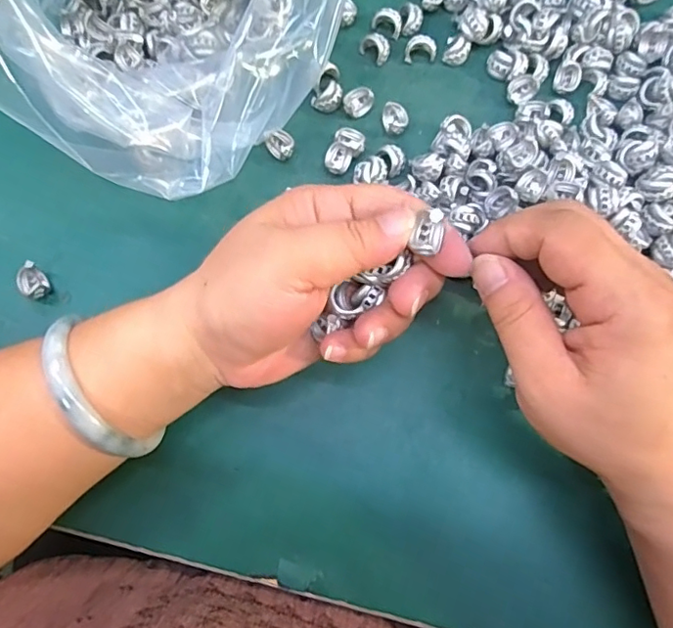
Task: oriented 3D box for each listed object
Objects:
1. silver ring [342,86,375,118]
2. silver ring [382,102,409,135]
[{"bbox_3d":[0.012,-0.122,0.312,0.013,0.009,0.016,40,81,9],"label":"silver ring"},{"bbox_3d":[0.033,-0.110,0.309,0.014,0.010,0.018,6,77,2],"label":"silver ring"}]

